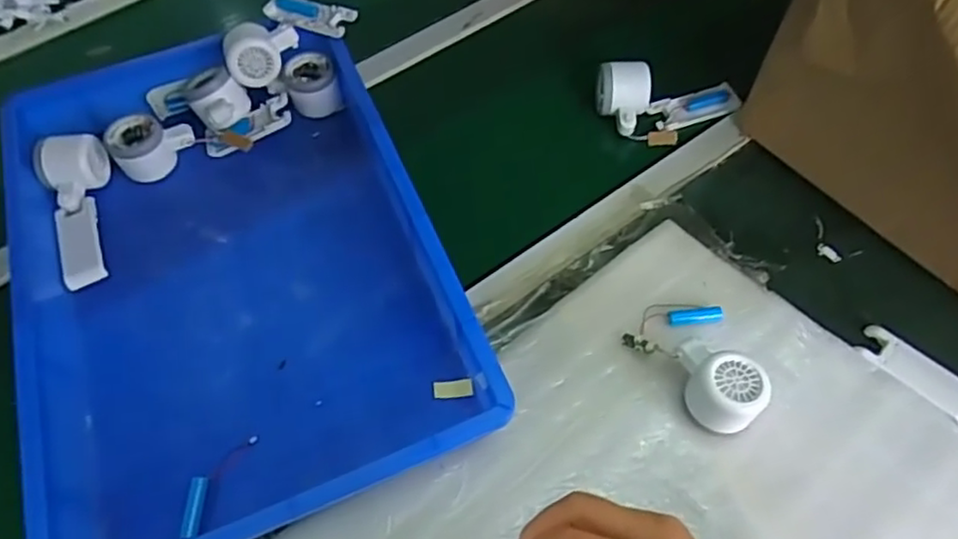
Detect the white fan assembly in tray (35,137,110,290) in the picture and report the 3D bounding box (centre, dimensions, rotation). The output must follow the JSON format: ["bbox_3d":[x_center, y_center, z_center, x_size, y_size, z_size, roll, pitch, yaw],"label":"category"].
[{"bbox_3d":[-0.414,-0.063,0.675,0.060,0.054,0.165,-16,61,-8],"label":"white fan assembly in tray"}]

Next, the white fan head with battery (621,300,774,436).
[{"bbox_3d":[0.200,0.072,0.575,0.089,0.052,0.125,-32,64,-16],"label":"white fan head with battery"}]

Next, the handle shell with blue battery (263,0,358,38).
[{"bbox_3d":[-0.196,-0.292,0.750,0.104,0.015,0.050,18,62,11],"label":"handle shell with blue battery"}]

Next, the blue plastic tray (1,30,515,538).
[{"bbox_3d":[-0.241,-0.020,0.634,0.361,0.070,0.542,-21,62,-11],"label":"blue plastic tray"}]

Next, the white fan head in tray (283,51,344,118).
[{"bbox_3d":[-0.192,-0.213,0.759,0.055,0.050,0.054,-23,62,-12],"label":"white fan head in tray"}]

